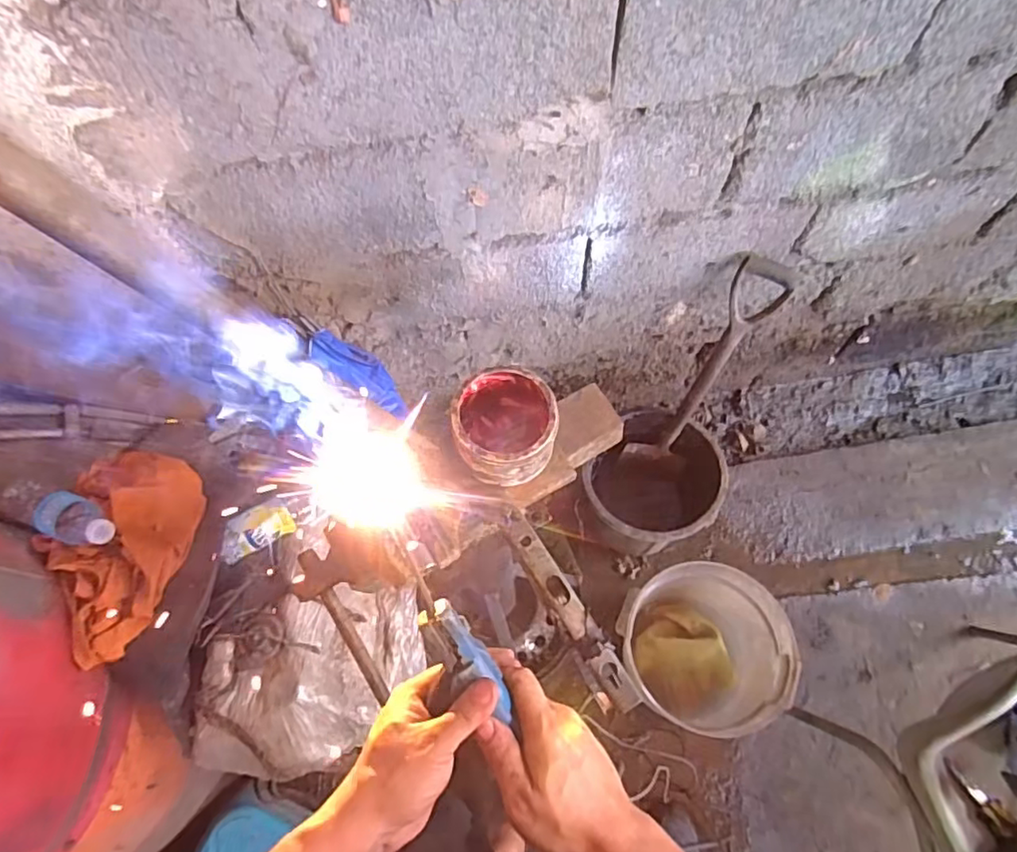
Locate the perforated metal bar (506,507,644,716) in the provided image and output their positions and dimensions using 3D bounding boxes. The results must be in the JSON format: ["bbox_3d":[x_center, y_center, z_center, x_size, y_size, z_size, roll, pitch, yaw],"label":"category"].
[{"bbox_3d":[0.055,0.166,0.561,0.034,0.015,0.204,-26,68,-10],"label":"perforated metal bar"}]

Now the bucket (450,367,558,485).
[{"bbox_3d":[-0.004,0.001,0.614,0.101,0.081,0.112,-1,66,1],"label":"bucket"}]

